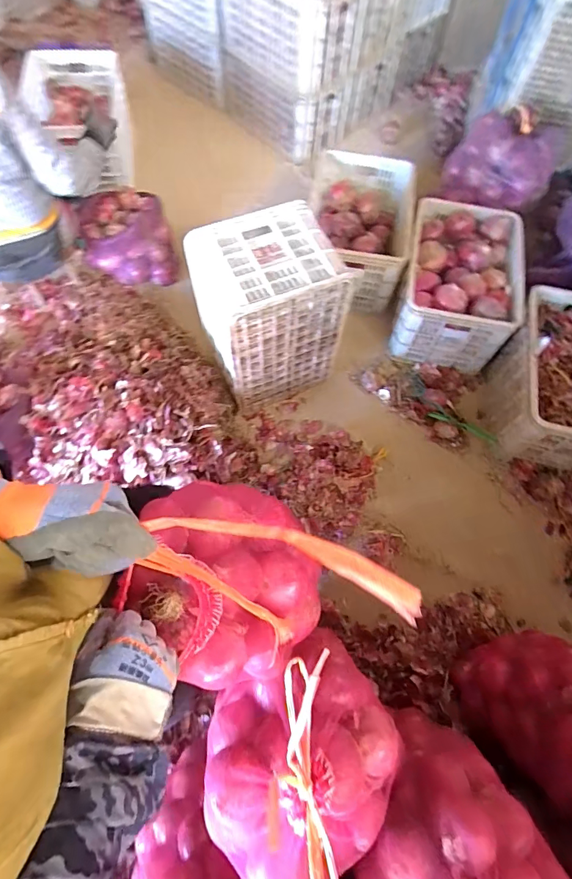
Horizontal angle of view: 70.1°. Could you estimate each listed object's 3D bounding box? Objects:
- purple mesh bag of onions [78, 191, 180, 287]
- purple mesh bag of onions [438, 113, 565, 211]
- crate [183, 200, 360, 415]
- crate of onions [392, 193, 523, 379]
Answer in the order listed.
[{"bbox_3d":[-0.603,-0.782,1.575,0.308,0.175,0.330,-13,69,-8],"label":"purple mesh bag of onions"},{"bbox_3d":[0.759,-0.971,1.430,0.358,0.227,0.221,12,68,2],"label":"purple mesh bag of onions"},{"bbox_3d":[-0.059,-0.363,1.238,0.349,0.493,0.297,-24,71,-12],"label":"crate"},{"bbox_3d":[0.600,-0.544,1.461,0.360,0.291,0.501,14,68,3],"label":"crate of onions"}]

